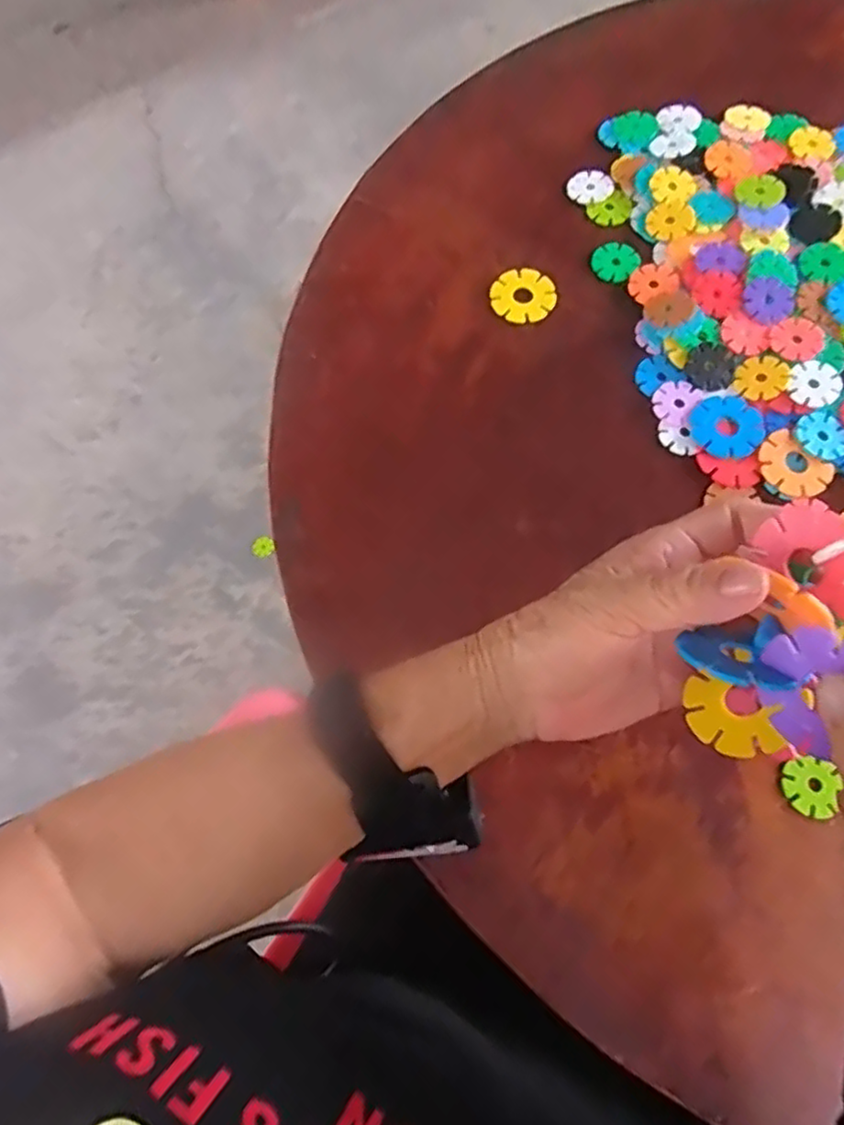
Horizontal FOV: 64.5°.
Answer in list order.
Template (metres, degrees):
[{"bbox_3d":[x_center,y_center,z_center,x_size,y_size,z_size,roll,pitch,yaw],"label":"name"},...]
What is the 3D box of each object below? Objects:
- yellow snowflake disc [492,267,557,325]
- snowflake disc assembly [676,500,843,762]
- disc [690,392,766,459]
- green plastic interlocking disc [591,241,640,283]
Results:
[{"bbox_3d":[0.069,-0.183,0.457,0.044,0.004,0.040,-1,70,3],"label":"yellow snowflake disc"},{"bbox_3d":[0.140,0.017,0.235,0.056,0.059,0.116,42,91,10],"label":"snowflake disc assembly"},{"bbox_3d":[0.190,-0.086,0.415,0.040,0.004,0.044,-1,70,3],"label":"disc"},{"bbox_3d":[0.134,-0.209,0.464,0.030,0.004,0.032,-1,70,3],"label":"green plastic interlocking disc"}]

